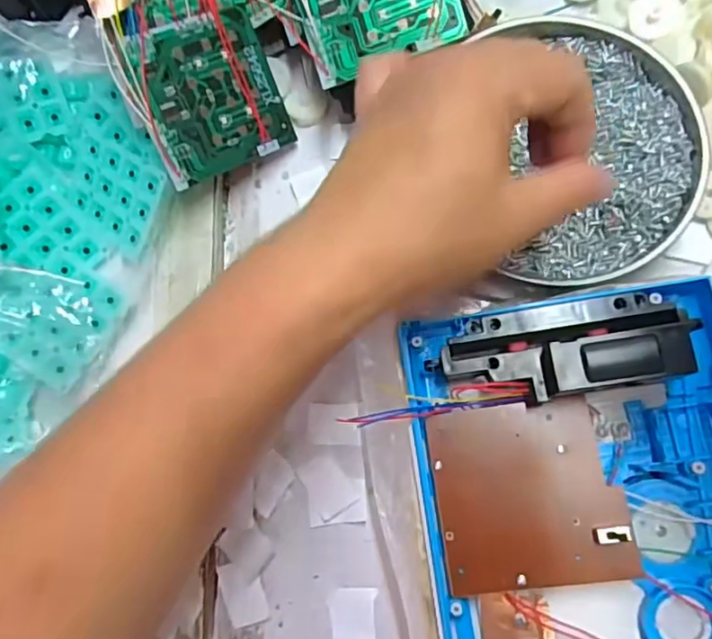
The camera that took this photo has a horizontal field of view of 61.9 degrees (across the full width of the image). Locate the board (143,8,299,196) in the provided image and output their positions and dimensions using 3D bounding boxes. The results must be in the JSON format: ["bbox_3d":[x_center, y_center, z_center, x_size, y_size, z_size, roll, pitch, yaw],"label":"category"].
[{"bbox_3d":[-0.072,-0.113,0.300,0.072,0.004,0.070,-31,112,-24],"label":"board"}]

